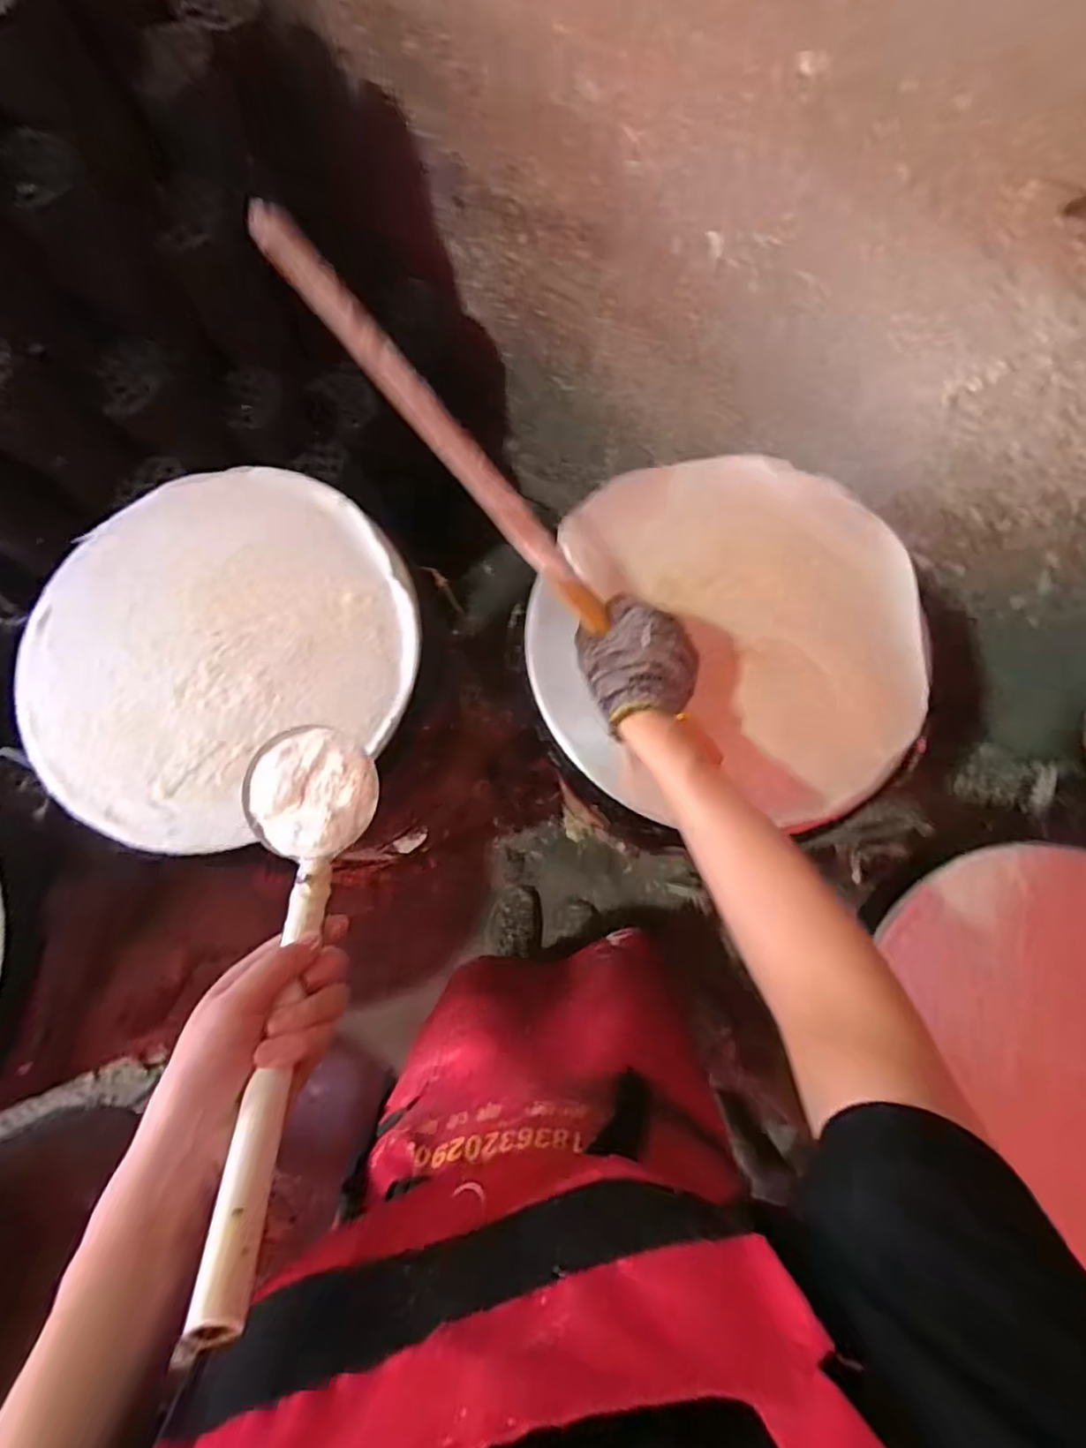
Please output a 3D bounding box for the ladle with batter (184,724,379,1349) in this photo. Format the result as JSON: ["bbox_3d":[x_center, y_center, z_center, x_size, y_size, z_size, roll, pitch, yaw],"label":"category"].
[{"bbox_3d":[-0.153,0.126,0.349,0.090,0.055,0.324,-8,40,-2],"label":"ladle with batter"}]

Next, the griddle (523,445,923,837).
[{"bbox_3d":[0.167,-0.086,0.578,0.350,0.038,0.355,0,78,0],"label":"griddle"}]

